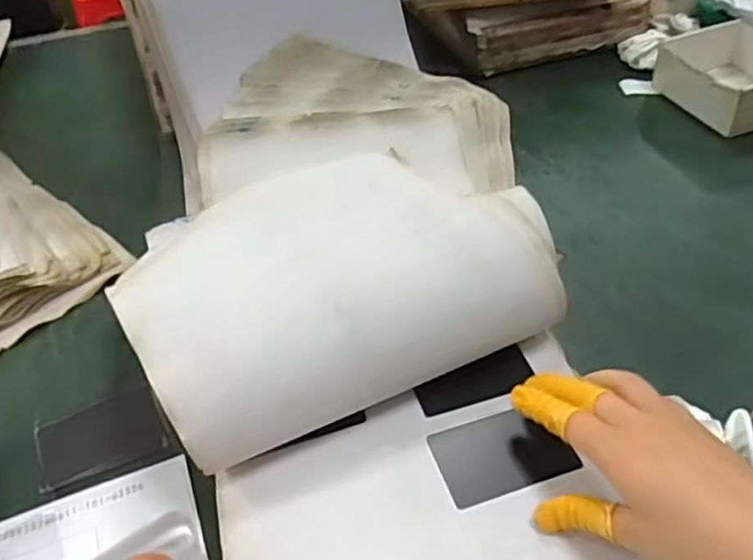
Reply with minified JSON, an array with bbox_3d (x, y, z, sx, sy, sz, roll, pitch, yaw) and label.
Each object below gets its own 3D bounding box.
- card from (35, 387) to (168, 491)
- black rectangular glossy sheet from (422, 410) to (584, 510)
[{"bbox_3d":[-0.206,0.115,0.494,0.088,0.004,0.059,-18,49,-13],"label":"card"},{"bbox_3d":[0.080,0.110,0.423,0.082,0.004,0.053,-14,45,-10],"label":"black rectangular glossy sheet"}]

